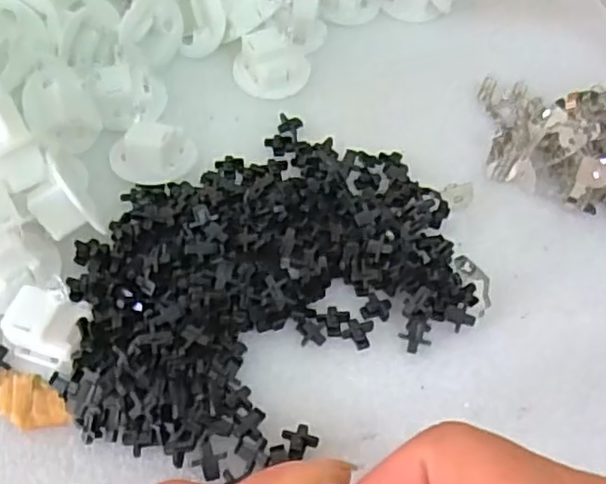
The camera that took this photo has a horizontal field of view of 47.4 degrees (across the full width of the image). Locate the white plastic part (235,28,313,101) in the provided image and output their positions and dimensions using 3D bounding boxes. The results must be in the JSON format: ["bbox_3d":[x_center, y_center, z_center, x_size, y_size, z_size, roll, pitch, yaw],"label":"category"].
[{"bbox_3d":[-0.013,-0.076,0.292,0.031,0.015,0.026,-3,56,-6],"label":"white plastic part"}]

